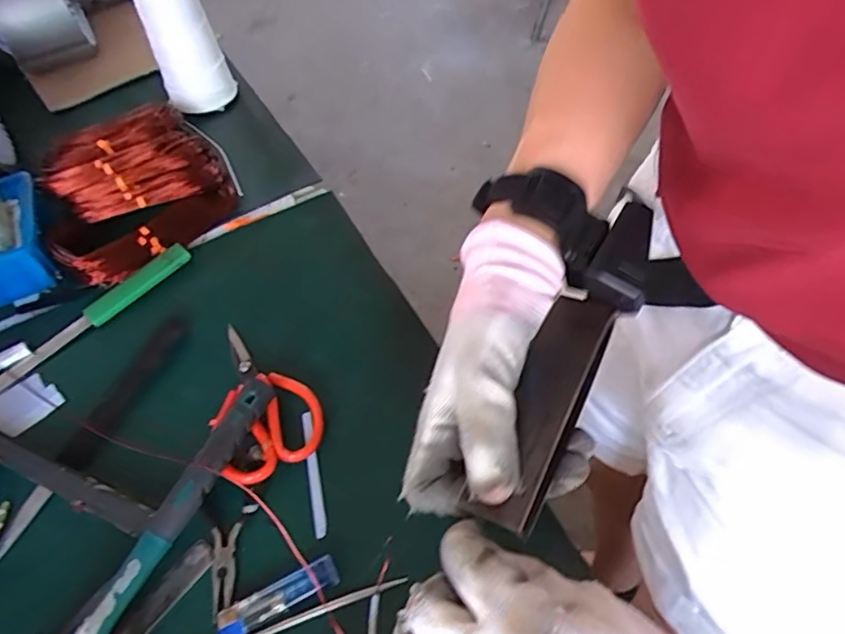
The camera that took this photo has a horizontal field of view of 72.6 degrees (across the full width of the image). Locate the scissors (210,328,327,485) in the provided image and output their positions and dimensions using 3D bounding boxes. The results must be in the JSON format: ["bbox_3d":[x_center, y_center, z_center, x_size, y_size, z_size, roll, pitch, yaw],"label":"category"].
[{"bbox_3d":[-0.146,0.068,0.507,0.088,0.016,0.150,-26,55,-11],"label":"scissors"}]

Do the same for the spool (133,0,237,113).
[{"bbox_3d":[-0.304,-0.347,0.737,0.083,0.153,0.087,-20,54,-7],"label":"spool"}]

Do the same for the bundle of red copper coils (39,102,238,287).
[{"bbox_3d":[-0.333,-0.170,0.667,0.187,0.063,0.279,-25,55,-10],"label":"bundle of red copper coils"}]

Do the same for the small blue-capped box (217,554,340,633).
[{"bbox_3d":[-0.104,0.200,0.413,0.086,0.010,0.022,-26,55,-11],"label":"small blue-capped box"}]

